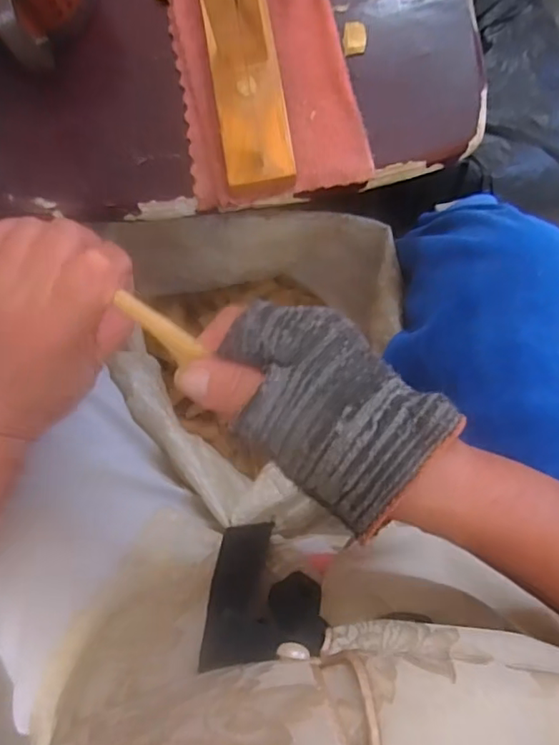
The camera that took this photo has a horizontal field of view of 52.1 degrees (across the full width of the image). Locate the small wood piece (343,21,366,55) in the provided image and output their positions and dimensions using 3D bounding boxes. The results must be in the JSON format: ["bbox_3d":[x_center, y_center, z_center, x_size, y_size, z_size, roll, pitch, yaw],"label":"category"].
[{"bbox_3d":[0.055,-0.242,0.413,0.016,0.008,0.022,3,81,1],"label":"small wood piece"}]

